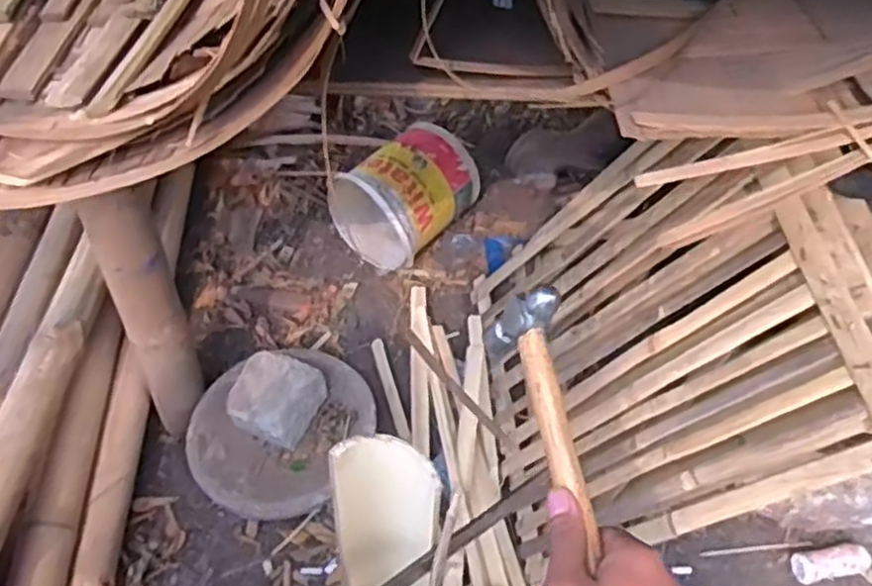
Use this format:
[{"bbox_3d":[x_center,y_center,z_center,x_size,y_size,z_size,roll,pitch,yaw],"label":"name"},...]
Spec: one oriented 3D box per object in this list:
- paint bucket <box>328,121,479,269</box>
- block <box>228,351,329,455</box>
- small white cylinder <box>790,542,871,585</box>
[{"bbox_3d":[-0.060,-0.173,1.226,0.188,0.194,0.208,31,54,23],"label":"paint bucket"},{"bbox_3d":[-0.220,0.148,1.013,0.108,0.083,0.102,17,50,12],"label":"block"},{"bbox_3d":[0.487,0.335,0.919,0.092,0.025,0.037,-10,54,-4],"label":"small white cylinder"}]

